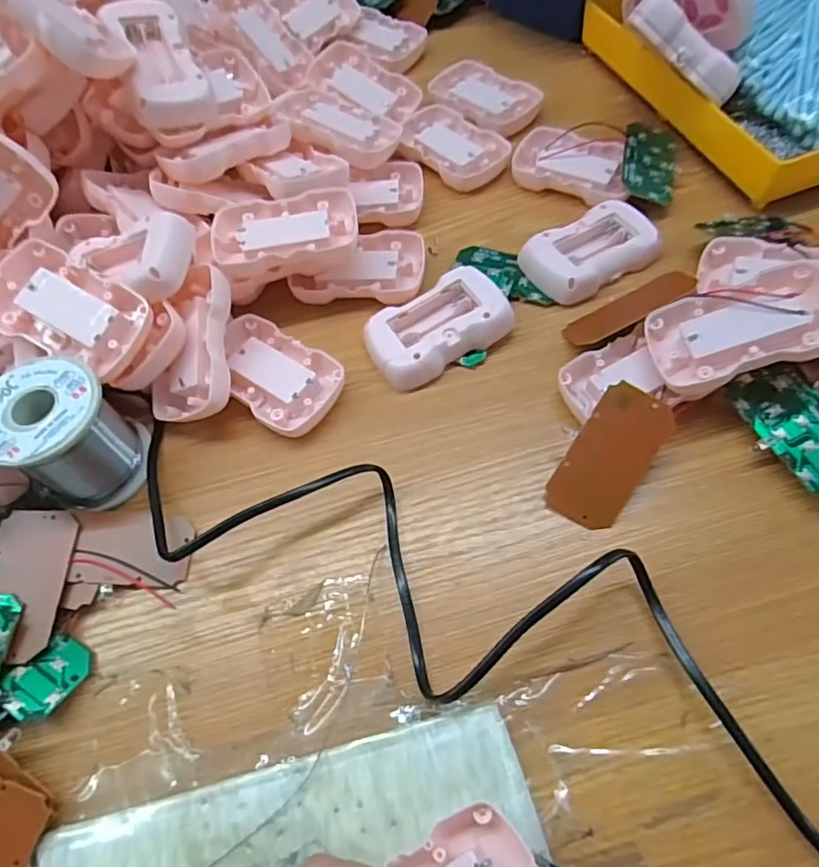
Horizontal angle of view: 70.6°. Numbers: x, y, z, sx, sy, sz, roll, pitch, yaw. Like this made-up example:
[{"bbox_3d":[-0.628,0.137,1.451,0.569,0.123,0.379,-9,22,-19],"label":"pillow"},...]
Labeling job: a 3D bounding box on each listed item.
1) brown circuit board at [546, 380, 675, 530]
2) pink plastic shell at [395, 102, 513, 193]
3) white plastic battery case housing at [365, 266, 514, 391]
[{"bbox_3d":[0.104,0.012,0.299,0.038,0.004,0.075,32,90,9],"label":"brown circuit board"},{"bbox_3d":[0.031,-0.216,0.442,0.056,0.020,0.087,-42,66,-17],"label":"pink plastic shell"},{"bbox_3d":[0.017,-0.064,0.351,0.084,0.026,0.051,-28,62,-11],"label":"white plastic battery case housing"}]

